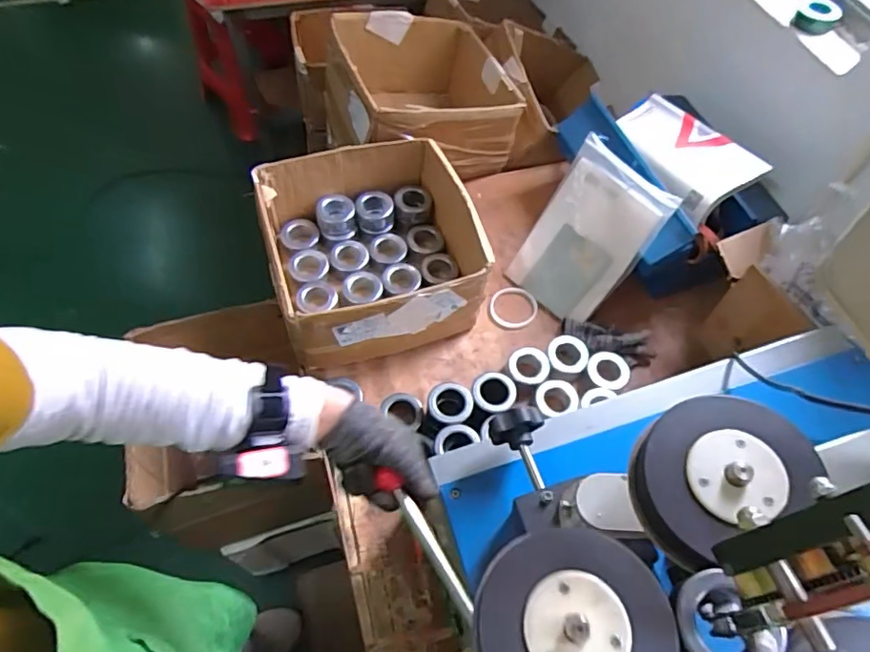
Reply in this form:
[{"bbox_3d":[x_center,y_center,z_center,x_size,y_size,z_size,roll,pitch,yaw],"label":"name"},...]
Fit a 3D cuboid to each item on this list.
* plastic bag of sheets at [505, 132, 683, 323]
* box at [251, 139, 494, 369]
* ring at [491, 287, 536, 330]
[{"bbox_3d":[0.260,-0.153,0.975,0.186,0.273,0.021,42,28,18],"label":"plastic bag of sheets"},{"bbox_3d":[-0.108,-0.123,0.970,0.340,0.175,0.324,-14,60,-11],"label":"box"},{"bbox_3d":[0.144,-0.035,1.026,0.082,0.009,0.084,1,58,-2],"label":"ring"}]

